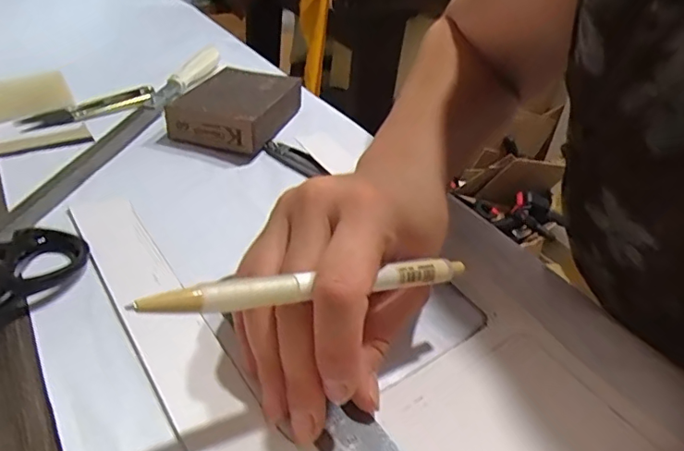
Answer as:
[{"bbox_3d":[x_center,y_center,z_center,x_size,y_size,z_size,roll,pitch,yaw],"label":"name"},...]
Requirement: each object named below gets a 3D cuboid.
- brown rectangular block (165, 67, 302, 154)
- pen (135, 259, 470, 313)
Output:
[{"bbox_3d":[-0.075,-0.090,0.404,0.078,0.030,0.097,15,35,10],"label":"brown rectangular block"},{"bbox_3d":[-0.005,0.022,0.199,0.138,0.007,0.008,-3,36,-32],"label":"pen"}]

